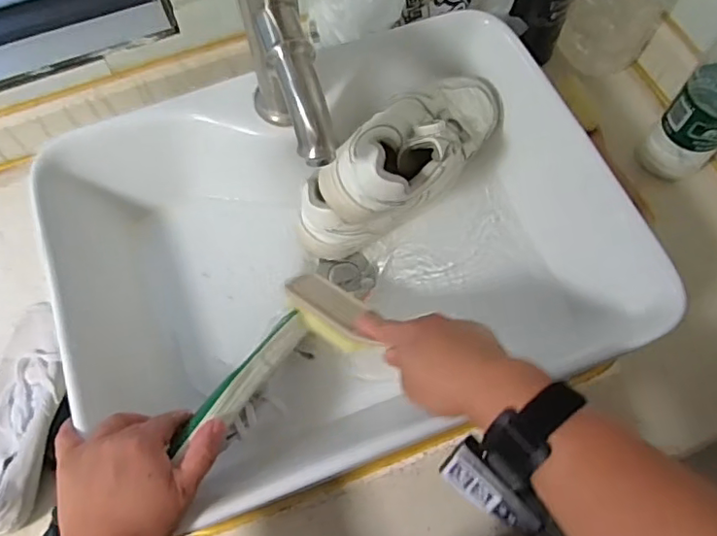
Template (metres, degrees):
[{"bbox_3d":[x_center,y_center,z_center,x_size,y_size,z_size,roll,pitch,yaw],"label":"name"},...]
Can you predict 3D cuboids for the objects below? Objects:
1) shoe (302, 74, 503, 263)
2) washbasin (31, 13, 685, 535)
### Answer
[{"bbox_3d":[0.048,-0.108,0.549,0.094,0.146,0.233,41,73,17],"label":"shoe"},{"bbox_3d":[-0.015,-0.013,0.540,0.482,0.123,0.368,-21,67,-8],"label":"washbasin"}]

